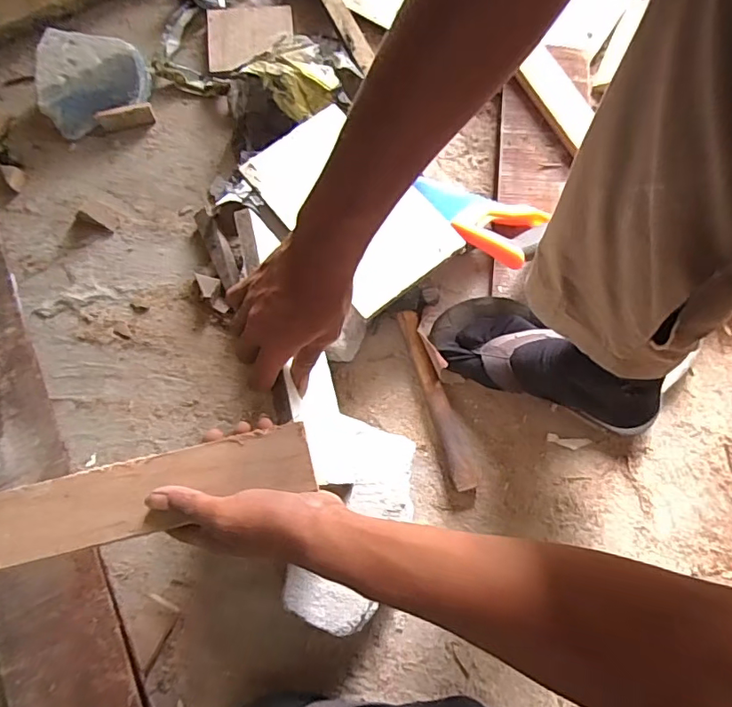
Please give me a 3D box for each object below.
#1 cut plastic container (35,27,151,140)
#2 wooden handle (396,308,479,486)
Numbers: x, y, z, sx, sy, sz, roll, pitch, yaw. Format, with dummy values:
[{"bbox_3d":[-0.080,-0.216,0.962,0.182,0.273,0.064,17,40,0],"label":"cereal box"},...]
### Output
[{"bbox_3d":[-0.387,-0.387,0.718,0.150,0.069,0.120,-35,77,-9],"label":"cut plastic container"},{"bbox_3d":[0.086,0.051,0.613,0.030,0.025,0.220,-17,75,-5],"label":"wooden handle"}]

